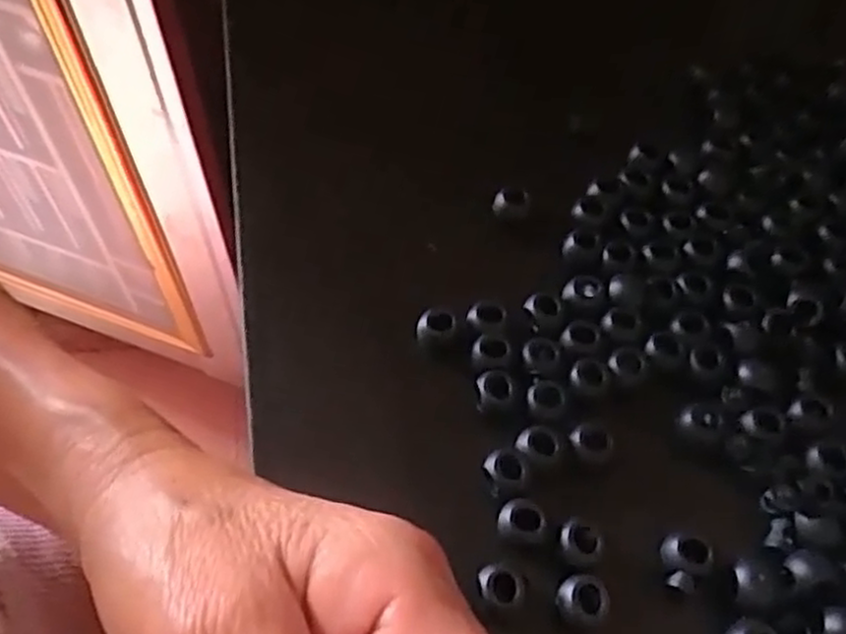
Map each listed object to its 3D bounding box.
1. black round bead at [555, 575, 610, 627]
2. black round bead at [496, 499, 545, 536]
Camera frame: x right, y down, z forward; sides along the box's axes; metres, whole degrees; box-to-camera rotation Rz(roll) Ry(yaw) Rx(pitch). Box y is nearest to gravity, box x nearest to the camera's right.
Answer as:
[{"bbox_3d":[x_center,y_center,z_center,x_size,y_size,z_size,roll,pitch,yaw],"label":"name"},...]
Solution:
[{"bbox_3d":[0.045,0.080,0.214,0.014,0.008,0.012,3,59,-1],"label":"black round bead"},{"bbox_3d":[0.030,0.059,0.223,0.013,0.005,0.011,8,59,3],"label":"black round bead"}]

